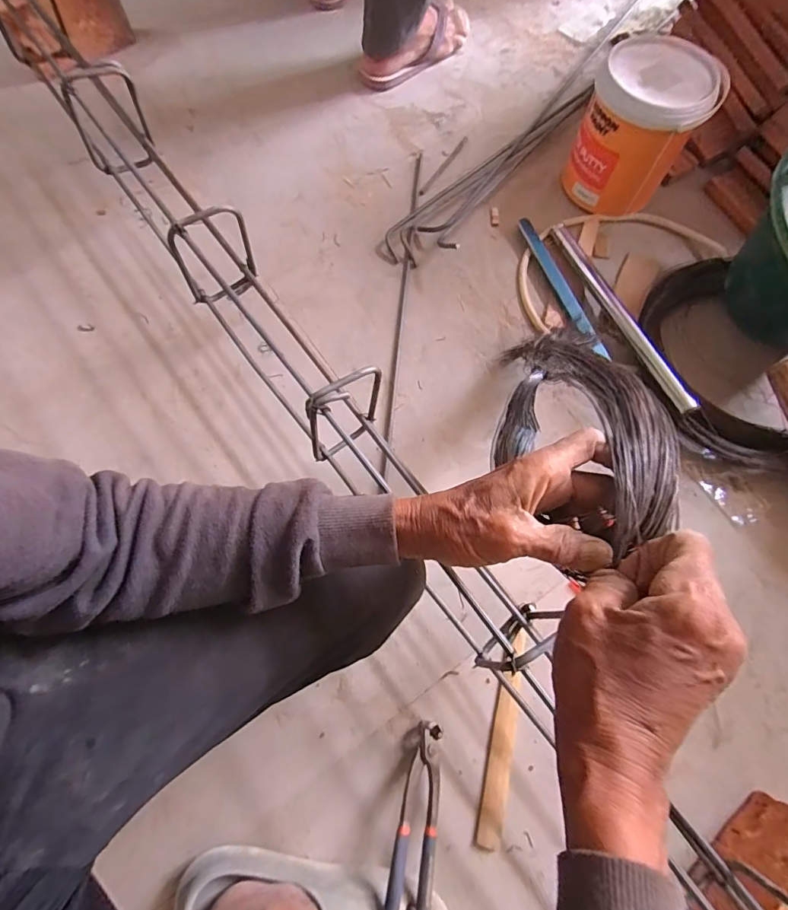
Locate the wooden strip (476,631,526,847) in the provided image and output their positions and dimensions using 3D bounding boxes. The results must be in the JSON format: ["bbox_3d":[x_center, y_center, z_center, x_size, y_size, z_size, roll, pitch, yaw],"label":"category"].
[{"bbox_3d":[0.131,0.327,0.536,0.025,0.009,0.228,11,69,15],"label":"wooden strip"}]

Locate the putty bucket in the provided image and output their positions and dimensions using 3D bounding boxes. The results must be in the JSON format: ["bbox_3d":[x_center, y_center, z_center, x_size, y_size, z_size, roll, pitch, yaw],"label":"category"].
[{"bbox_3d":[0.359,-0.479,0.681,0.148,0.160,0.150,0,75,0],"label":"putty bucket"}]

